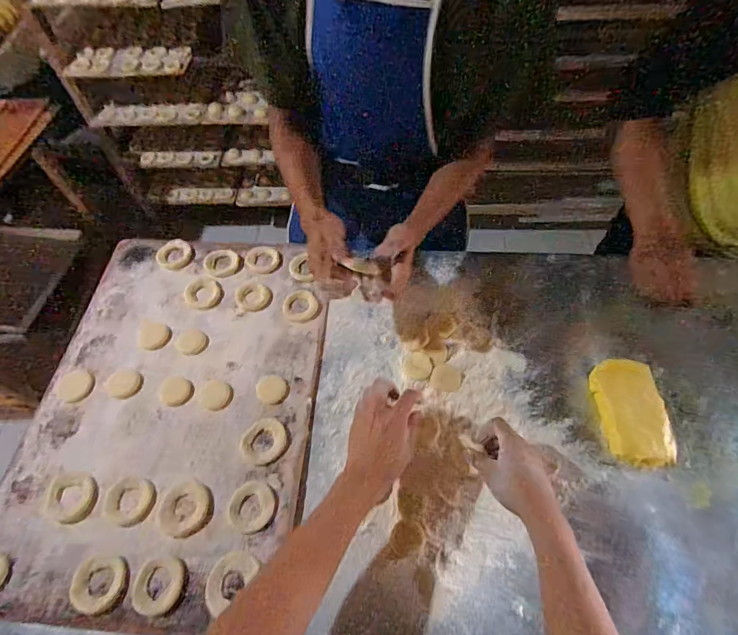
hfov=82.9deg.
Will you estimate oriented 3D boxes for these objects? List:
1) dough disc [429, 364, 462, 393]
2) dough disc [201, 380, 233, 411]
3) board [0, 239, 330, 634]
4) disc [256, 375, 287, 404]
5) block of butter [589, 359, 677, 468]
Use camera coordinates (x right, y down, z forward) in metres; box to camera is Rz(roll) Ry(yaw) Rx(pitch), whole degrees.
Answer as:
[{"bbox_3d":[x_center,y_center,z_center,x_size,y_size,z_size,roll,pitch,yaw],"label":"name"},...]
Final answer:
[{"bbox_3d":[0.120,0.094,0.650,0.045,0.007,0.046,-1,56,2],"label":"dough disc"},{"bbox_3d":[-0.234,0.118,0.641,0.042,0.009,0.049,-34,61,-18],"label":"dough disc"},{"bbox_3d":[-0.300,0.113,0.649,0.422,0.018,0.583,2,56,4],"label":"board"},{"bbox_3d":[-0.151,0.110,0.646,0.044,0.004,0.045,-1,56,2],"label":"disc"},{"bbox_3d":[0.382,0.134,0.608,0.090,0.016,0.157,2,56,4],"label":"block of butter"}]

